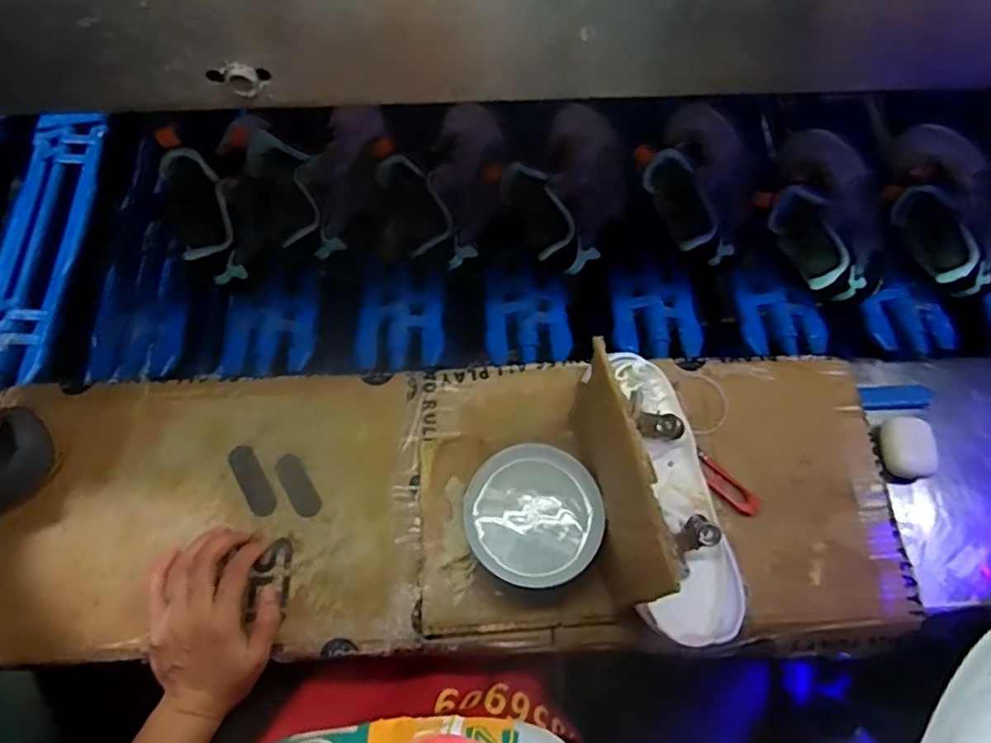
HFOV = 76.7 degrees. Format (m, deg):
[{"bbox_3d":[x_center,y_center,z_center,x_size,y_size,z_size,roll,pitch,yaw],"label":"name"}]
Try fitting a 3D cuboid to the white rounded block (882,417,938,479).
[{"bbox_3d":[0.378,0.069,0.572,0.042,0.016,0.062,15,66,6],"label":"white rounded block"}]

